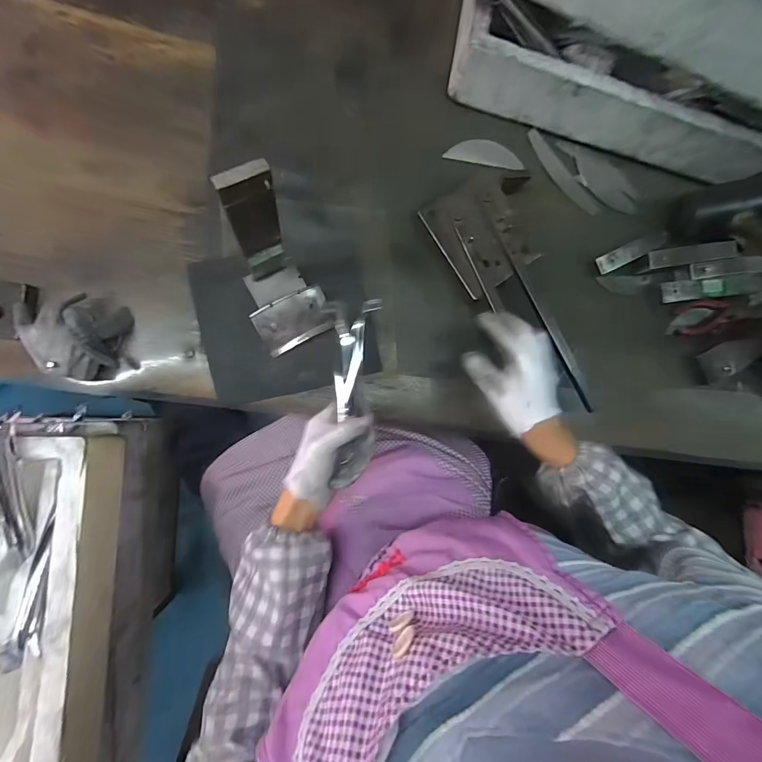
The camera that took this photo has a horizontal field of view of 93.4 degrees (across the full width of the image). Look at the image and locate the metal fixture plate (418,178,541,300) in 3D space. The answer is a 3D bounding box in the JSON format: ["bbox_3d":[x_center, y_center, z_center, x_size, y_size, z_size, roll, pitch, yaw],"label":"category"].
[{"bbox_3d":[0.136,-0.197,0.479,0.116,0.021,0.133,-34,94,-8],"label":"metal fixture plate"}]

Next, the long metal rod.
[{"bbox_3d":[0.215,-0.095,0.490,0.015,0.015,0.313,-30,93,-10],"label":"long metal rod"}]

